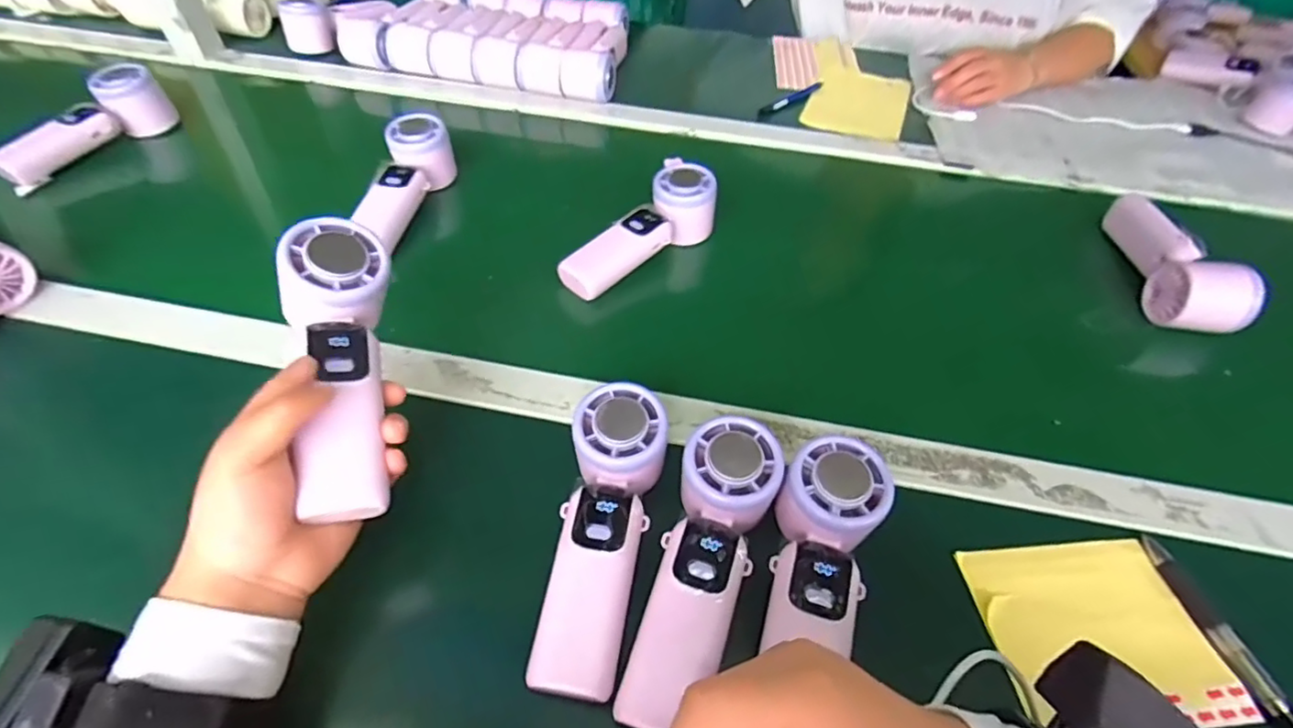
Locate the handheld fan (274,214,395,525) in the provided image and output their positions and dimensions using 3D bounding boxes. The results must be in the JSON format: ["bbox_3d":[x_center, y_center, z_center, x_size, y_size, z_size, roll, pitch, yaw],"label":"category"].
[{"bbox_3d":[-0.164,-0.001,0.320,0.051,0.035,0.165,-9,70,-13],"label":"handheld fan"}]

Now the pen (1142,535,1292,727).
[{"bbox_3d":[0.316,0.157,0.314,0.013,0.014,0.136,-4,48,-8],"label":"pen"}]

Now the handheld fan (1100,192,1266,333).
[{"bbox_3d":[0.475,-0.100,0.530,0.051,0.069,0.175,12,48,6],"label":"handheld fan"}]

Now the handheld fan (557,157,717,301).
[{"bbox_3d":[-0.002,-0.117,0.521,0.053,0.055,0.163,35,54,24],"label":"handheld fan"}]

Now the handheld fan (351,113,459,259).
[{"bbox_3d":[-0.228,-0.167,0.570,0.060,0.058,0.148,12,66,6],"label":"handheld fan"}]

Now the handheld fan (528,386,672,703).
[{"bbox_3d":[-0.026,0.091,0.332,0.056,0.036,0.168,9,64,4],"label":"handheld fan"}]

